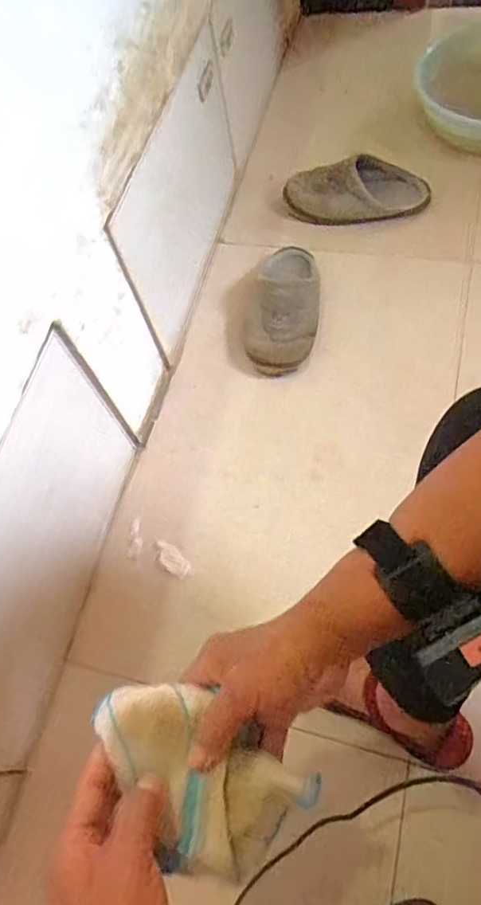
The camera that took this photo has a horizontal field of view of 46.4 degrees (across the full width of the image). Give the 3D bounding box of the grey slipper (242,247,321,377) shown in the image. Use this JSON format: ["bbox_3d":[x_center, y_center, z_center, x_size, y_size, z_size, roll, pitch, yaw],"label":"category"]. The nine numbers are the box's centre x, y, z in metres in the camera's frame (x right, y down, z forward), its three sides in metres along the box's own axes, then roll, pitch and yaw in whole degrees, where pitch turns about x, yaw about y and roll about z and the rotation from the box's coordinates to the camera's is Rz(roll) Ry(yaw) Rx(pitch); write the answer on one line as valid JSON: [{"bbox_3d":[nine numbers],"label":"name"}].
[{"bbox_3d":[0.076,-0.255,0.952,0.122,0.075,0.255,8,67,13],"label":"grey slipper"}]

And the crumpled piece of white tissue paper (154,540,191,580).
[{"bbox_3d":[-0.102,0.156,0.823,0.030,0.015,0.070,-42,66,-11],"label":"crumpled piece of white tissue paper"}]

